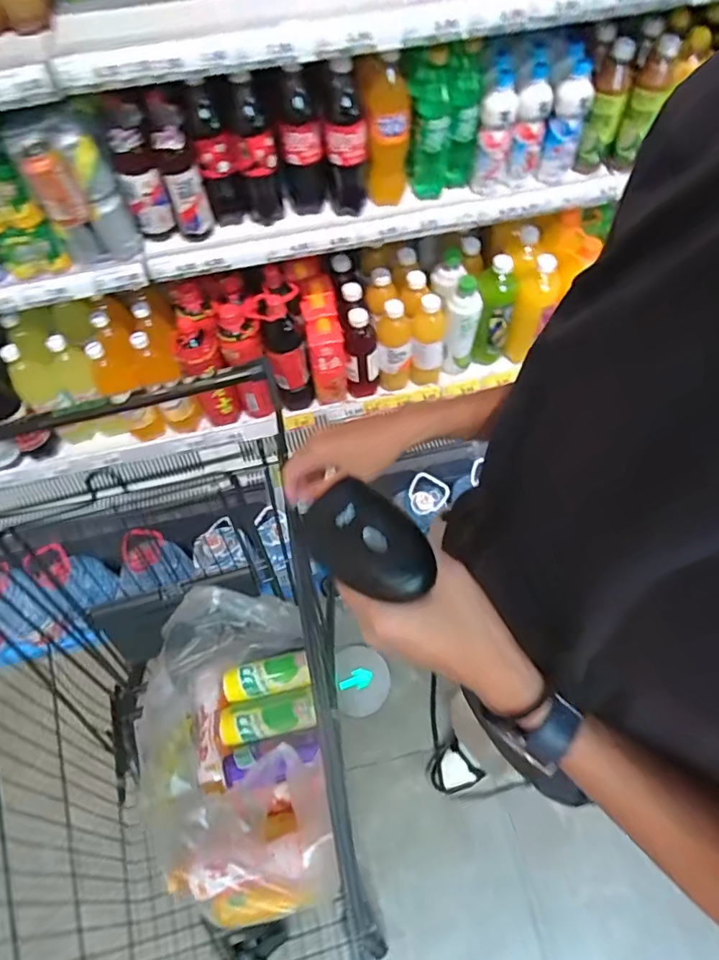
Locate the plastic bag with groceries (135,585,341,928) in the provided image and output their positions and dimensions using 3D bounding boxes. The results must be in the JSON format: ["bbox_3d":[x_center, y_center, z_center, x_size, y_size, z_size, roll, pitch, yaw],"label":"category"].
[{"bbox_3d":[-0.186,0.402,0.800,0.236,0.236,0.416,-13,61,-4],"label":"plastic bag with groceries"}]

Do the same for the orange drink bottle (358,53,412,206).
[{"bbox_3d":[0.048,-0.607,0.948,0.082,0.257,0.072,2,61,4],"label":"orange drink bottle"}]

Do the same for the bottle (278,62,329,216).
[{"bbox_3d":[-0.098,-0.568,0.919,0.069,0.259,0.077,-6,60,0],"label":"bottle"}]

